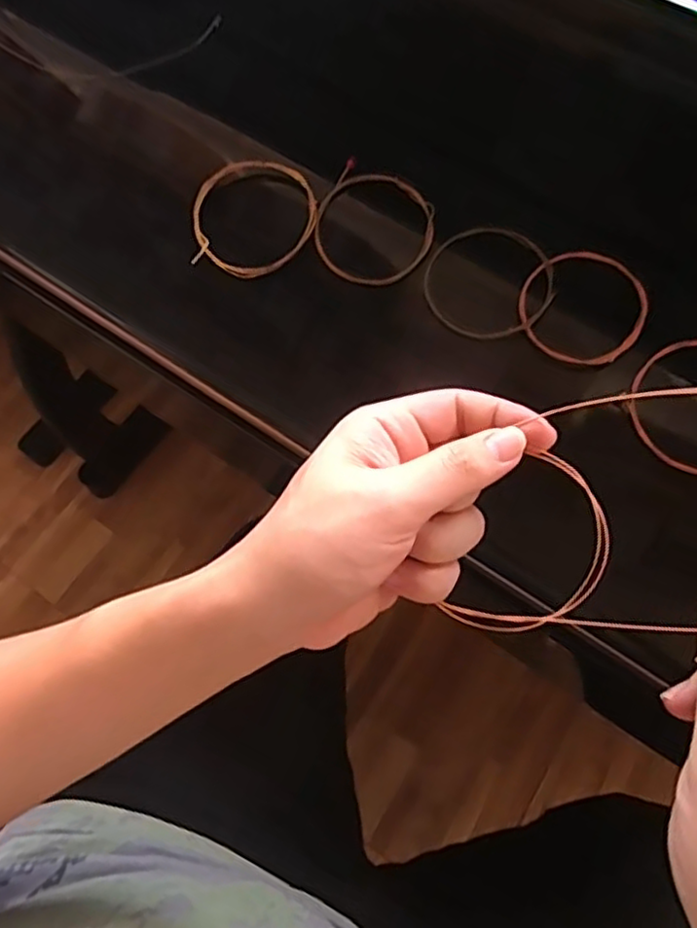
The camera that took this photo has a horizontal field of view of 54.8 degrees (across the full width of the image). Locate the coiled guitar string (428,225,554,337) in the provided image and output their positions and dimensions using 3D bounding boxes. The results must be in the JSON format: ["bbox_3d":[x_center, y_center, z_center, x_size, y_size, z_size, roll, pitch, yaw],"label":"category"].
[{"bbox_3d":[0.079,-0.102,0.375,0.070,0.015,0.067,1,67,-2],"label":"coiled guitar string"}]

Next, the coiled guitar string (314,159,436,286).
[{"bbox_3d":[0.014,-0.137,0.388,0.069,0.012,0.069,-1,79,6],"label":"coiled guitar string"}]

